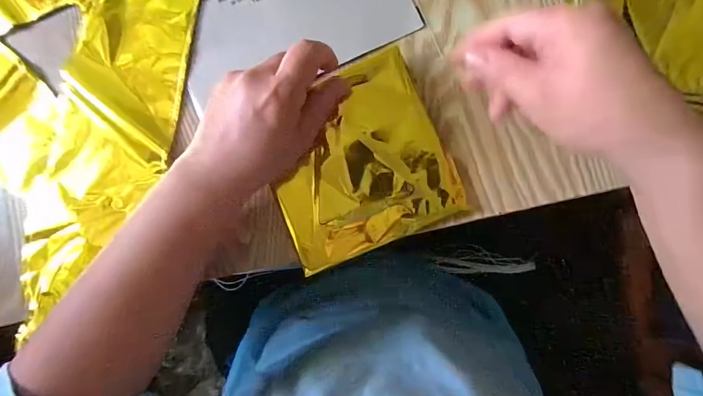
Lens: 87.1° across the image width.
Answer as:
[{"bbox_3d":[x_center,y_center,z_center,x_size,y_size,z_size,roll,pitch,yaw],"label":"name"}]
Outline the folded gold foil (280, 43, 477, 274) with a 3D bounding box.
[{"bbox_3d":[0.003,-0.026,0.290,0.137,0.013,0.136,-22,88,4],"label":"folded gold foil"}]

